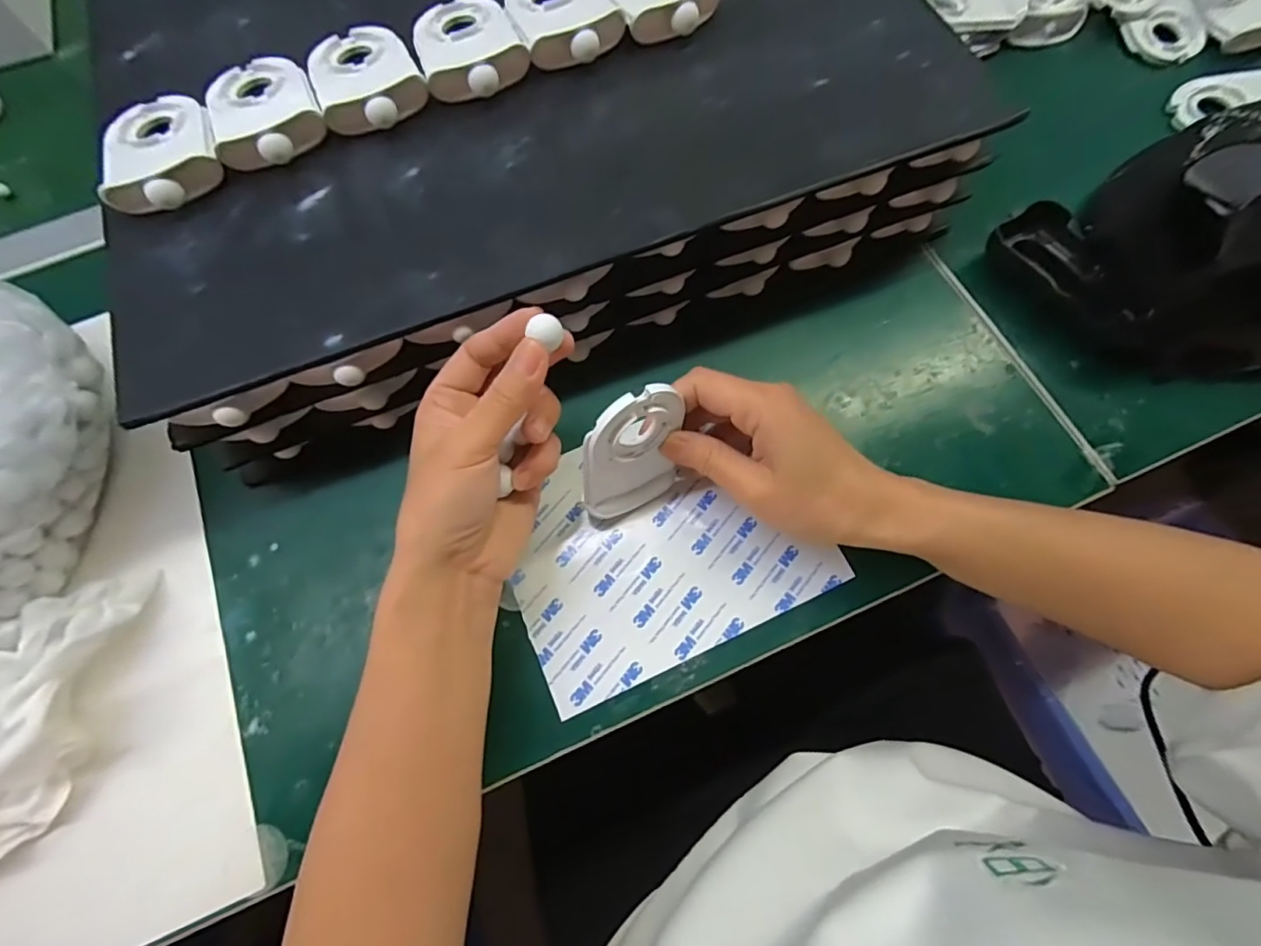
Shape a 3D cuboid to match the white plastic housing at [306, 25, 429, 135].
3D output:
[{"bbox_3d":[-0.152,-0.229,0.310,0.057,0.018,0.084,-23,71,-6],"label":"white plastic housing"}]

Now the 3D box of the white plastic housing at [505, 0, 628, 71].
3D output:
[{"bbox_3d":[-0.040,-0.272,0.320,0.057,0.015,0.082,-19,71,-5],"label":"white plastic housing"}]

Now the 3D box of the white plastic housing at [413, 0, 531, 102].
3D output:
[{"bbox_3d":[-0.093,-0.248,0.315,0.058,0.016,0.080,-19,71,-4],"label":"white plastic housing"}]

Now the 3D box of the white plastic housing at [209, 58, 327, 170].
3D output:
[{"bbox_3d":[-0.205,-0.204,0.304,0.055,0.016,0.084,-28,72,-8],"label":"white plastic housing"}]

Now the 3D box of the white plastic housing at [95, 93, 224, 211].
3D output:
[{"bbox_3d":[-0.257,-0.178,0.296,0.058,0.017,0.082,-25,71,-6],"label":"white plastic housing"}]

